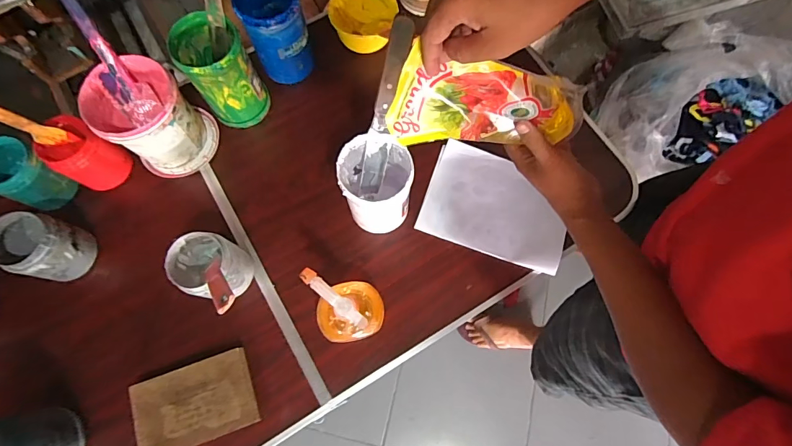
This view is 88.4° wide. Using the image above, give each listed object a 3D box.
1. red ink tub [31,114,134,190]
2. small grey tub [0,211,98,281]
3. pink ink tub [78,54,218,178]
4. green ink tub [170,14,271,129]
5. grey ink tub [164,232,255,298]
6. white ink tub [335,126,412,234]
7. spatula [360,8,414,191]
[{"bbox_3d":[-0.463,-0.102,0.610,0.073,0.091,0.077,0,74,-1],"label":"red ink tub"},{"bbox_3d":[-0.492,0.035,0.572,0.081,0.092,0.079,0,74,-1],"label":"small grey tub"},{"bbox_3d":[-0.364,-0.156,0.615,0.132,0.122,0.124,0,74,-1],"label":"pink ink tub"},{"bbox_3d":[-0.265,-0.228,0.624,0.095,0.138,0.104,-32,77,-10],"label":"green ink tub"},{"bbox_3d":[-0.256,0.061,0.569,0.084,0.090,0.083,24,75,6],"label":"grey ink tub"},{"bbox_3d":[-0.030,-0.051,0.575,0.090,0.146,0.096,0,74,-1],"label":"white ink tub"},{"bbox_3d":[-0.016,-0.126,0.501,0.030,0.250,0.010,20,48,3],"label":"spatula"}]

